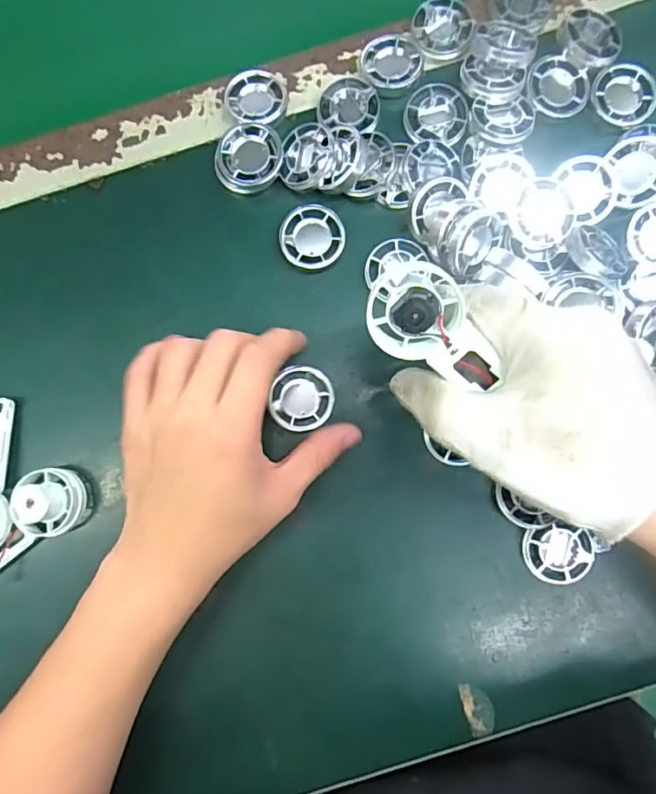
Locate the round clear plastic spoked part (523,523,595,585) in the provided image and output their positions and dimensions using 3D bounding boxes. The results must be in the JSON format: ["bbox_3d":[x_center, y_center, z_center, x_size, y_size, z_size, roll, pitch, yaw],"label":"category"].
[{"bbox_3d":[0.134,0.091,0.313,0.039,0.010,0.033,-2,85,1],"label":"round clear plastic spoked part"}]

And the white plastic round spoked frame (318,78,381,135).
[{"bbox_3d":[0.014,-0.182,0.332,0.037,0.004,0.031,10,85,2],"label":"white plastic round spoked frame"}]

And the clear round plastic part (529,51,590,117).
[{"bbox_3d":[0.140,-0.189,0.325,0.035,0.007,0.039,8,85,2],"label":"clear round plastic part"}]

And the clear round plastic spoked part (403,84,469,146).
[{"bbox_3d":[0.067,-0.175,0.331,0.037,0.005,0.036,0,85,2],"label":"clear round plastic spoked part"}]

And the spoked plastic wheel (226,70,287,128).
[{"bbox_3d":[-0.045,-0.189,0.340,0.040,0.014,0.034,23,86,3],"label":"spoked plastic wheel"}]

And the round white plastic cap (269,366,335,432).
[{"bbox_3d":[-0.015,0.001,0.317,0.036,0.008,0.038,0,85,2],"label":"round white plastic cap"}]

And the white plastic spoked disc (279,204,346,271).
[{"bbox_3d":[-0.009,-0.098,0.331,0.039,0.013,0.040,0,85,2],"label":"white plastic spoked disc"}]

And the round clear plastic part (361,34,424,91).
[{"bbox_3d":[0.041,-0.210,0.334,0.038,0.005,0.037,0,85,2],"label":"round clear plastic part"}]

